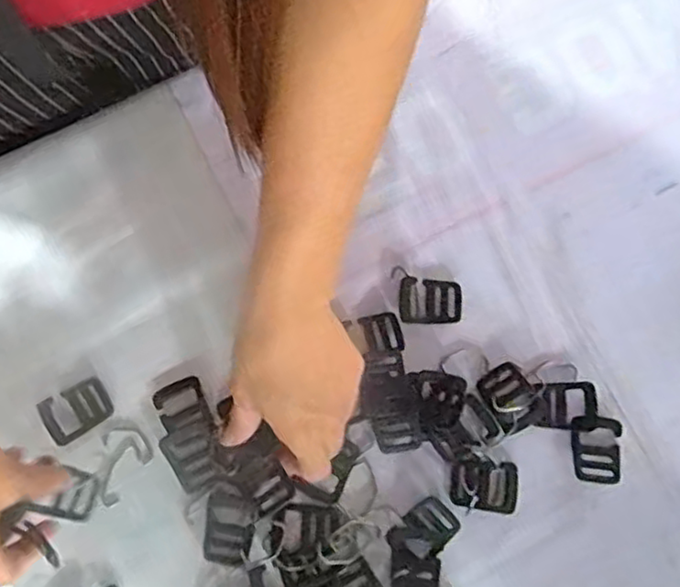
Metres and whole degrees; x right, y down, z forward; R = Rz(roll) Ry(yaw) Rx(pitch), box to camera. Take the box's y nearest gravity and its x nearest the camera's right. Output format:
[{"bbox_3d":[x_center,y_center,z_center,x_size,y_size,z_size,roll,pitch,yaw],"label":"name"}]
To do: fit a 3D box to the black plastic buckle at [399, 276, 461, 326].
[{"bbox_3d":[0.062,0.005,0.466,0.042,0.004,0.032,0,77,1],"label":"black plastic buckle"}]

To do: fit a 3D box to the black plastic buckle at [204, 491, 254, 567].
[{"bbox_3d":[-0.071,0.150,0.433,0.028,0.004,0.044,8,77,2],"label":"black plastic buckle"}]

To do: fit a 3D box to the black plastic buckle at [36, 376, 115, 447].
[{"bbox_3d":[-0.175,0.077,0.450,0.042,0.006,0.033,-32,79,-6],"label":"black plastic buckle"}]

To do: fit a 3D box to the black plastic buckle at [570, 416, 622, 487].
[{"bbox_3d":[0.168,0.103,0.446,0.032,0.004,0.041,4,77,1],"label":"black plastic buckle"}]

